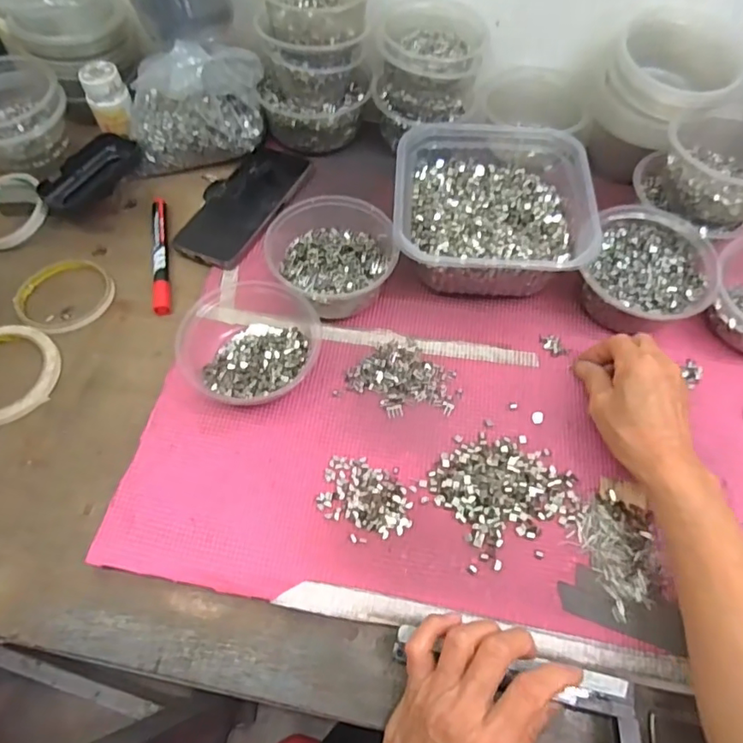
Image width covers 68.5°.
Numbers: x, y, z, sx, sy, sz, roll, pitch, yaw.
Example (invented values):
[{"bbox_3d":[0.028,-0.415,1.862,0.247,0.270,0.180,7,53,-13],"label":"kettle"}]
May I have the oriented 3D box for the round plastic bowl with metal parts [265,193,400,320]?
[{"bbox_3d":[-0.035,-0.103,0.498,0.106,0.062,0.115,0,62,1],"label":"round plastic bowl with metal parts"}]

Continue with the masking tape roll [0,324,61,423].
[{"bbox_3d":[-0.327,0.001,0.480,0.096,0.012,0.097,0,62,1],"label":"masking tape roll"}]

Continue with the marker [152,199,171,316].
[{"bbox_3d":[-0.211,-0.118,0.544,0.016,0.011,0.144,-11,63,-5],"label":"marker"}]

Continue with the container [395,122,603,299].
[{"bbox_3d":[0.109,-0.157,0.520,0.167,0.075,0.179,1,62,1],"label":"container"}]

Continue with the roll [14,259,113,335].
[{"bbox_3d":[-0.295,-0.074,0.523,0.086,0.008,0.083,0,62,1],"label":"roll"}]

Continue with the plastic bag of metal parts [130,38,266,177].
[{"bbox_3d":[-0.185,-0.279,0.570,0.146,0.112,0.071,-5,62,-2],"label":"plastic bag of metal parts"}]

